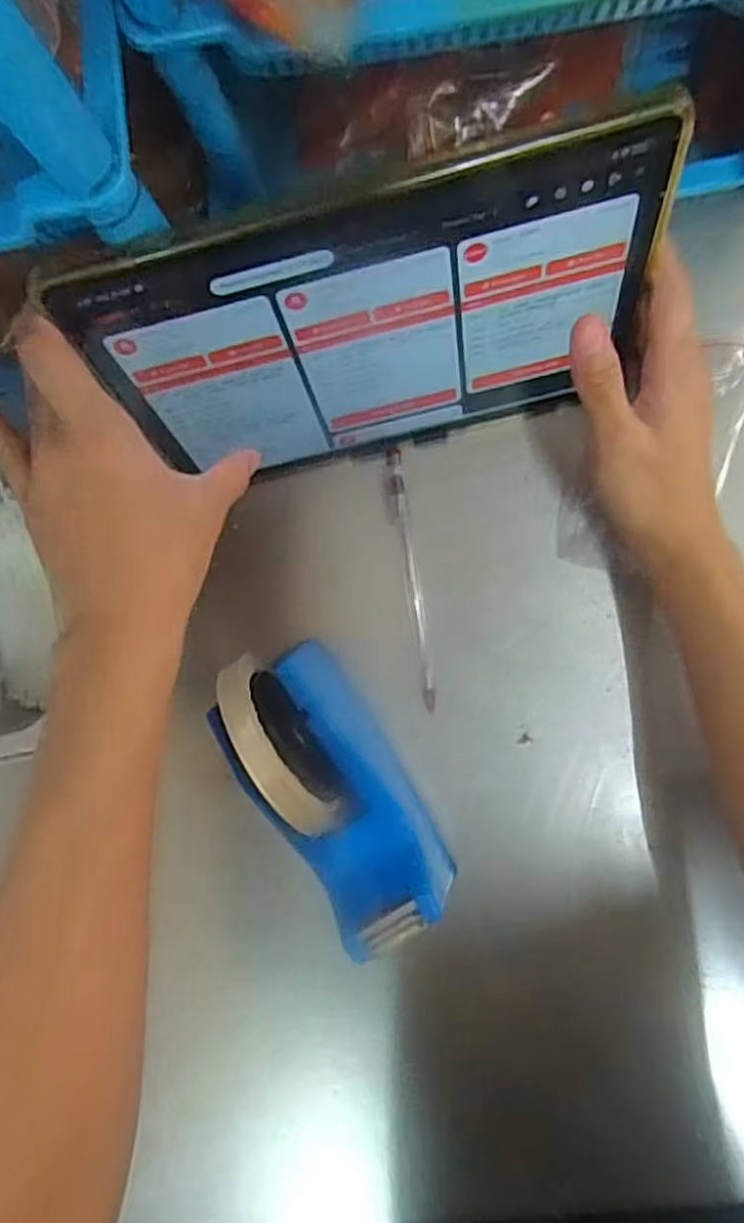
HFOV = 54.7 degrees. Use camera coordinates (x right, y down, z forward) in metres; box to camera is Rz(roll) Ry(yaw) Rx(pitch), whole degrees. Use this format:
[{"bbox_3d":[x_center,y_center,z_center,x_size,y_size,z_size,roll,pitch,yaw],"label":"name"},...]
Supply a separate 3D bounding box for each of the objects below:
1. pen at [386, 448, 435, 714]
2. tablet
[{"bbox_3d":[0.023,-0.019,0.417,0.008,0.009,0.149,-8,88,7],"label":"pen"},{"bbox_3d":[0.005,-0.126,0.337,0.246,0.160,0.009,-13,68,6],"label":"tablet"}]

